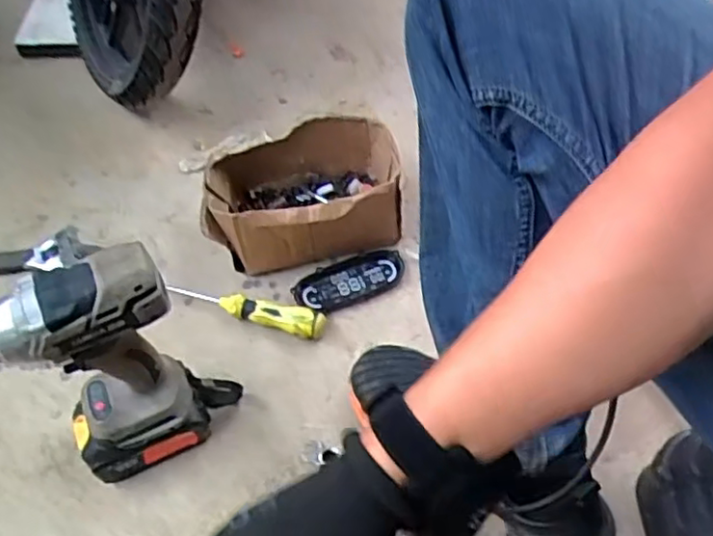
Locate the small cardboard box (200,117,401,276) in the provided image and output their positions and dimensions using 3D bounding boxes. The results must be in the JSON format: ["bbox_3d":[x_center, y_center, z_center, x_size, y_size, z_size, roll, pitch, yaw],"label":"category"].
[{"bbox_3d":[-0.062,-0.089,0.778,0.215,0.097,0.148,-8,54,-3],"label":"small cardboard box"}]

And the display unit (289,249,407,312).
[{"bbox_3d":[-0.007,0.017,0.758,0.128,0.012,0.060,-17,55,-9],"label":"display unit"}]

